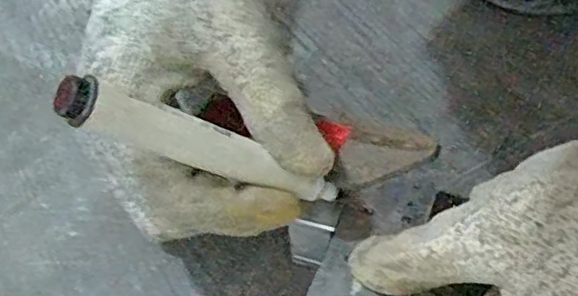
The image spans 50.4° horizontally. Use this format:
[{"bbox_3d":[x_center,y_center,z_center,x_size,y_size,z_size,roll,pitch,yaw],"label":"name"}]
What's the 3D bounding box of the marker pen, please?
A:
[{"bbox_3d":[-0.026,0.001,0.215,0.011,0.111,0.012,-42,45,28],"label":"marker pen"}]

